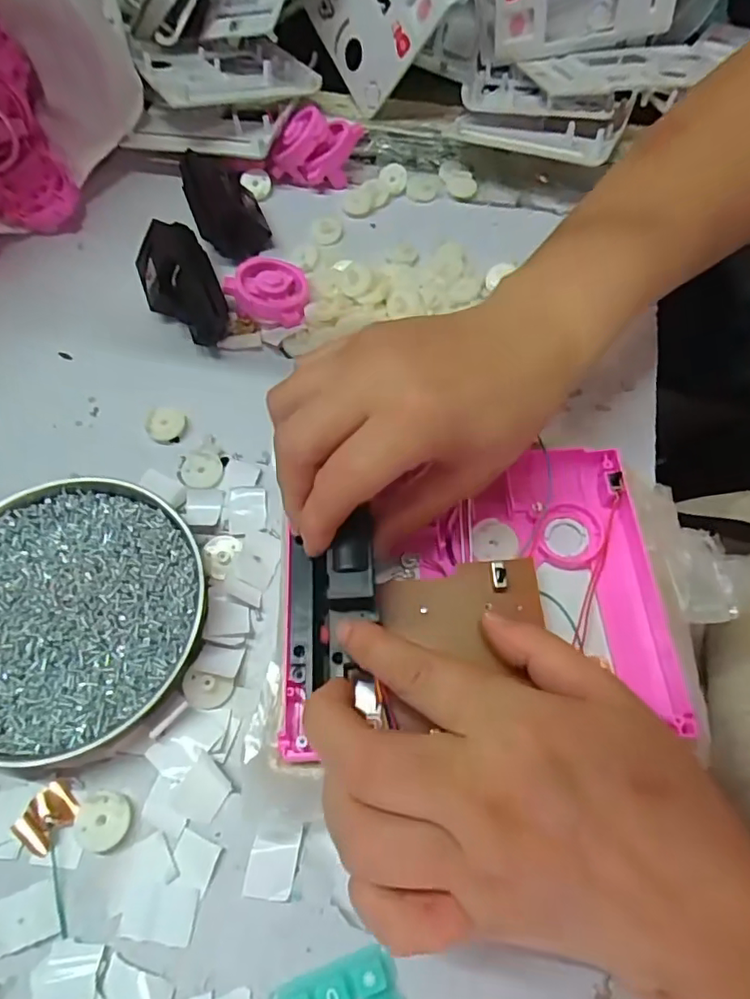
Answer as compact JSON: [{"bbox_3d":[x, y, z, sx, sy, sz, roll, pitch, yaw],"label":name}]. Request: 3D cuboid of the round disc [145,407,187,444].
[{"bbox_3d":[-0.126,-0.045,0.344,0.023,0.006,0.022,0,63,1],"label":"round disc"}]

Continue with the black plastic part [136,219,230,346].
[{"bbox_3d":[-0.127,-0.139,0.378,0.046,0.033,0.095,-21,64,-9],"label":"black plastic part"}]

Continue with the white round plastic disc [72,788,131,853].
[{"bbox_3d":[-0.118,0.139,0.248,0.022,0.005,0.022,0,63,1],"label":"white round plastic disc"}]

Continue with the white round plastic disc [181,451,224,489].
[{"bbox_3d":[-0.099,-0.017,0.329,0.023,0.004,0.024,0,63,1],"label":"white round plastic disc"}]

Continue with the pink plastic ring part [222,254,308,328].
[{"bbox_3d":[-0.072,-0.139,0.382,0.051,0.022,0.049,4,63,3],"label":"pink plastic ring part"}]

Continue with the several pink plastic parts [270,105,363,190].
[{"bbox_3d":[-0.046,-0.272,0.439,0.065,0.045,0.035,3,63,3],"label":"several pink plastic parts"}]

